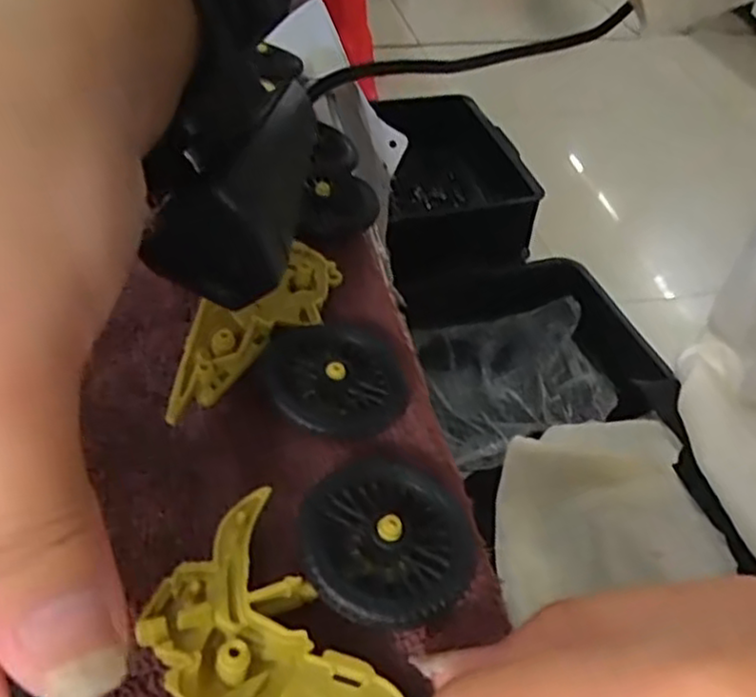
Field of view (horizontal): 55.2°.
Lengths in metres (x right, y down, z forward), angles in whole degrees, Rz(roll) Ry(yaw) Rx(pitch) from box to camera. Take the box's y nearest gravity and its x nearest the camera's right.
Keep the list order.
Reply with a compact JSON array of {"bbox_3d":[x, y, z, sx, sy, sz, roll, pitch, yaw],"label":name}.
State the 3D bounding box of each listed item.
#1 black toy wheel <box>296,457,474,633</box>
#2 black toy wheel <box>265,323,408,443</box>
[{"bbox_3d":[0.002,0.042,0.158,0.037,0.013,0.039,2,43,-2],"label":"black toy wheel"},{"bbox_3d":[-0.011,0.007,0.192,0.036,0.009,0.037,2,43,-2],"label":"black toy wheel"}]

